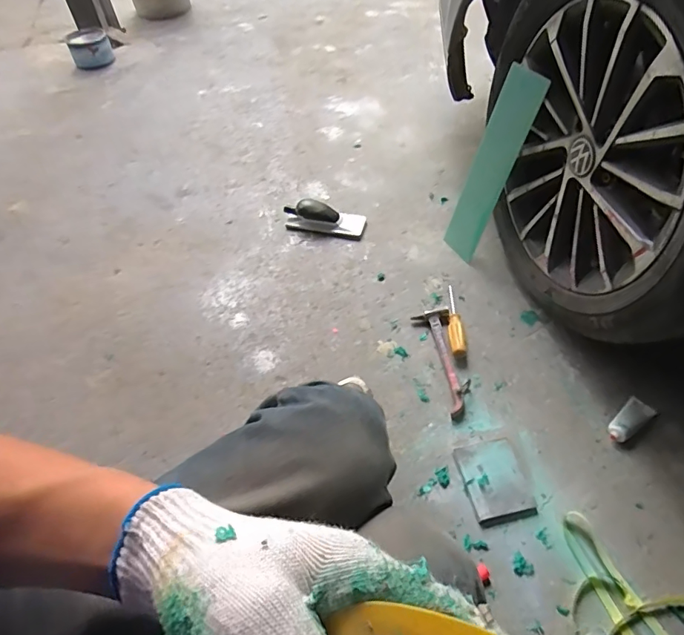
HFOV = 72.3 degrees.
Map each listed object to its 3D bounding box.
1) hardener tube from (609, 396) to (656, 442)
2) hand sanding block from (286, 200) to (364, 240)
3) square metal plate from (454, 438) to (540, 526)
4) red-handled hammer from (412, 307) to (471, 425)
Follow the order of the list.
[{"bbox_3d":[0.505,0.179,0.824,0.104,0.020,0.043,-30,55,-18],"label":"hardener tube"},{"bbox_3d":[-0.044,-0.246,1.171,0.206,0.057,0.065,11,53,13],"label":"hand sanding block"},{"bbox_3d":[0.250,0.268,0.767,0.095,0.012,0.126,-11,52,-4],"label":"square metal plate"},{"bbox_3d":[0.199,0.082,0.911,0.071,0.019,0.244,-8,51,-2],"label":"red-handled hammer"}]

